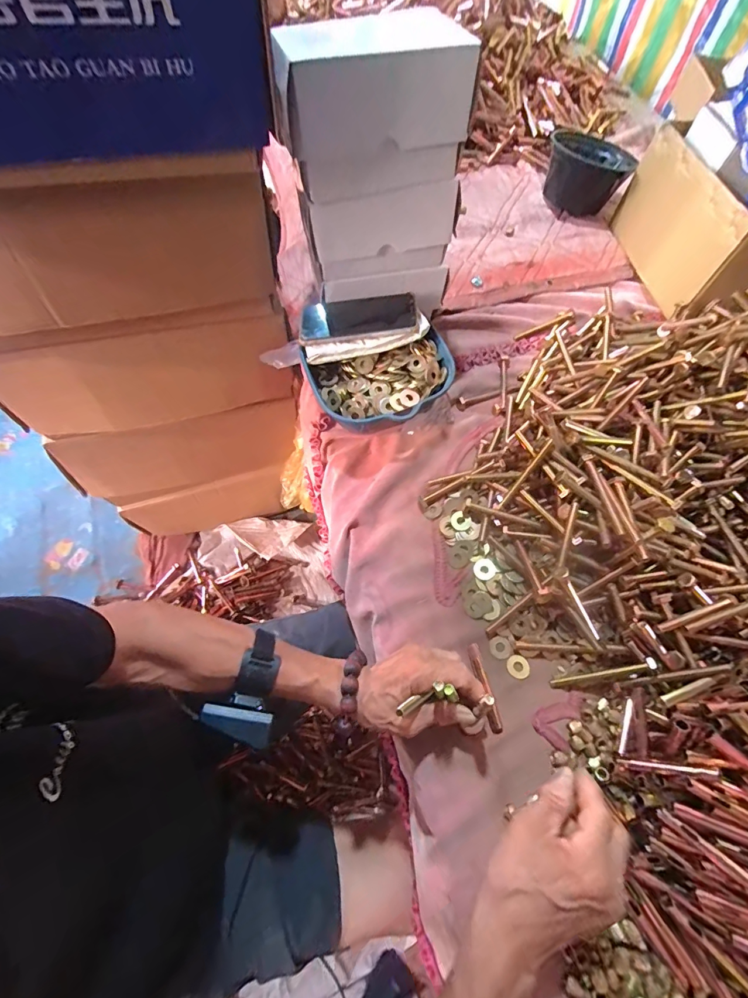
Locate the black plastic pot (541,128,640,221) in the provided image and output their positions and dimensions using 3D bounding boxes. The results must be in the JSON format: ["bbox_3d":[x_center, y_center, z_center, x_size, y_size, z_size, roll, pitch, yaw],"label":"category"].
[{"bbox_3d":[0.407,-0.623,0.777,0.155,0.082,0.109,14,67,4],"label":"black plastic pot"}]

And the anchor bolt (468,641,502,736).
[{"bbox_3d":[0.120,0.202,0.433,0.012,0.013,0.087,-11,65,-7],"label":"anchor bolt"}]

